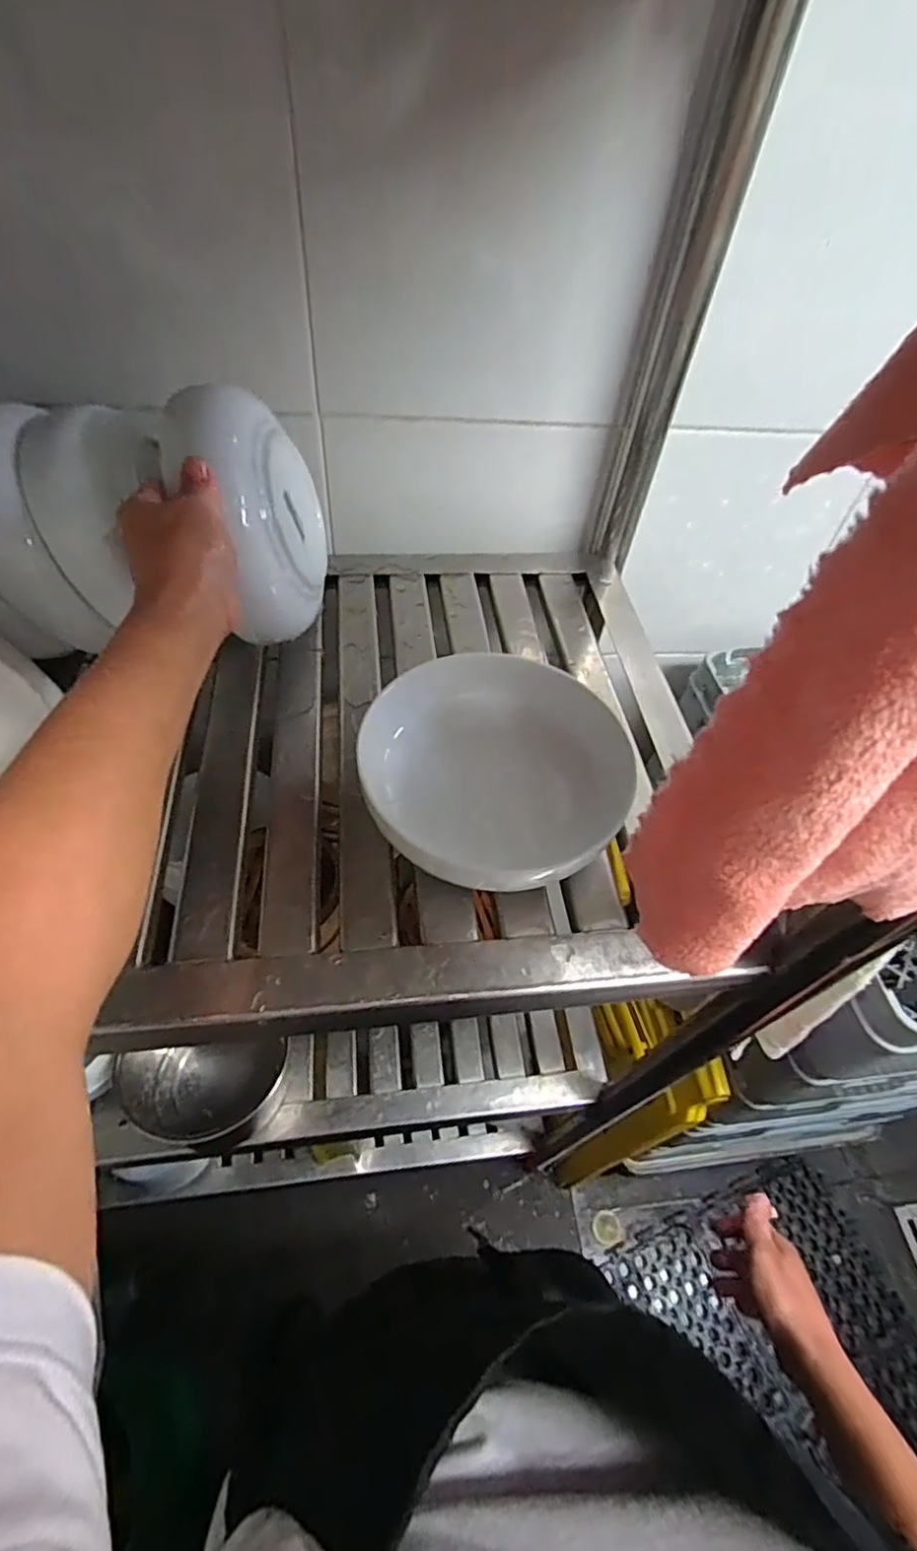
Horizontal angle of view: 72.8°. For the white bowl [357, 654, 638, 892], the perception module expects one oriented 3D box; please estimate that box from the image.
[{"bbox_3d":[0.031,-0.003,0.468,0.187,0.073,0.168,26,54,14],"label":"white bowl"}]

